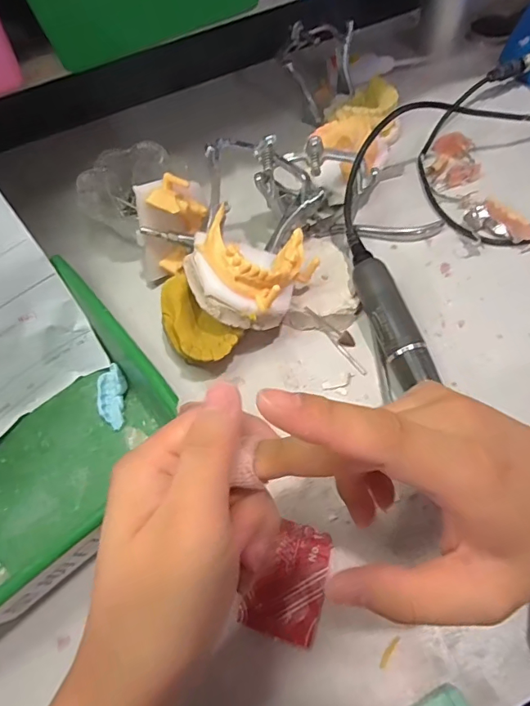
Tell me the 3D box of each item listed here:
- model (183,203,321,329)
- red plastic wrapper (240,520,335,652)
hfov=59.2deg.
[{"bbox_3d":[-0.013,-0.058,0.310,0.069,0.045,0.079,27,66,17],"label":"model"},{"bbox_3d":[0.014,0.127,0.262,0.042,0.004,0.059,15,63,12],"label":"red plastic wrapper"}]

